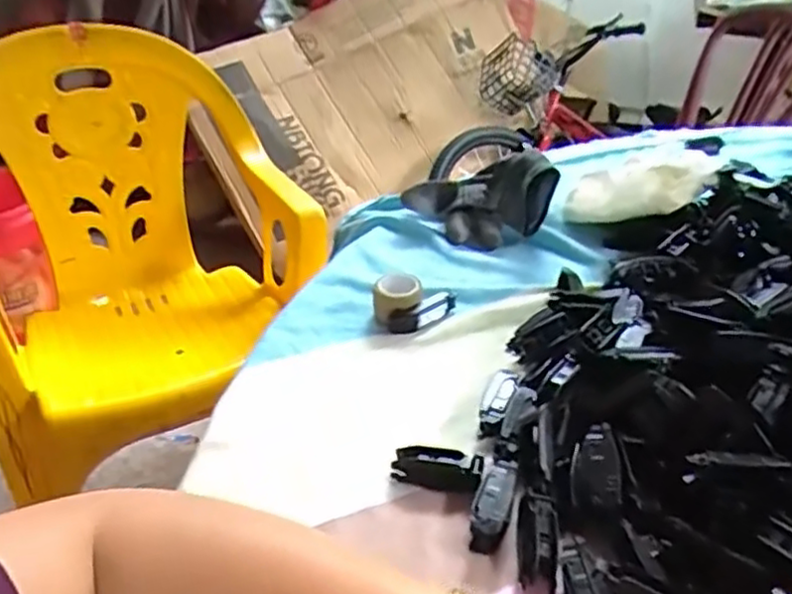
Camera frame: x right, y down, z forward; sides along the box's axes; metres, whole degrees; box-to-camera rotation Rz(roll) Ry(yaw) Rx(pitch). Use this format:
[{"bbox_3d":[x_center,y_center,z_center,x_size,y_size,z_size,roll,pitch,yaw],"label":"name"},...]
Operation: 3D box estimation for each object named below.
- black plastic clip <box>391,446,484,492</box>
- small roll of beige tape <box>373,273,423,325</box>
[{"bbox_3d":[0.022,0.092,0.378,0.046,0.017,0.018,10,35,13],"label":"black plastic clip"},{"bbox_3d":[0.001,0.004,0.500,0.034,0.029,0.031,1,34,0],"label":"small roll of beige tape"}]

